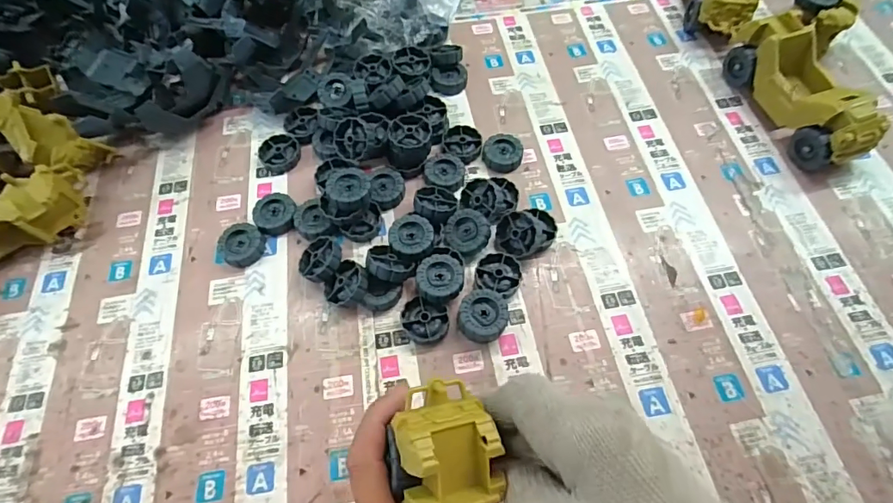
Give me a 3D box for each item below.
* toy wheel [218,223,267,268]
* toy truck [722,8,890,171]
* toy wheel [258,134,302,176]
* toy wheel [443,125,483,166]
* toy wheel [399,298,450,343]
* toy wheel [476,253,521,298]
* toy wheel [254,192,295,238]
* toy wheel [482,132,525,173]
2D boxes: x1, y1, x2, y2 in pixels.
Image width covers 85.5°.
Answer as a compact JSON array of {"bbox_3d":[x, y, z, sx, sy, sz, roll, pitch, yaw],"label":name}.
[{"bbox_3d":[-0.179,-0.006,0.426,0.037,0.013,0.038,-1,63,2],"label":"toy wheel"},{"bbox_3d":[0.335,-0.151,0.458,0.053,0.062,0.156,-15,63,-5],"label":"toy truck"},{"bbox_3d":[-0.161,-0.094,0.468,0.038,0.012,0.041,-1,63,2],"label":"toy wheel"},{"bbox_3d":[0.016,-0.103,0.469,0.037,0.010,0.041,4,63,5],"label":"toy wheel"},{"bbox_3d":[-0.017,0.058,0.389,0.038,0.011,0.033,12,64,9],"label":"toy wheel"},{"bbox_3d":[0.044,0.020,0.407,0.037,0.013,0.034,-1,63,2],"label":"toy wheel"},{"bbox_3d":[-0.154,-0.034,0.437,0.037,0.015,0.038,-1,63,2],"label":"toy wheel"},{"bbox_3d":[0.054,-0.094,0.465,0.038,0.013,0.039,-1,63,2],"label":"toy wheel"}]

